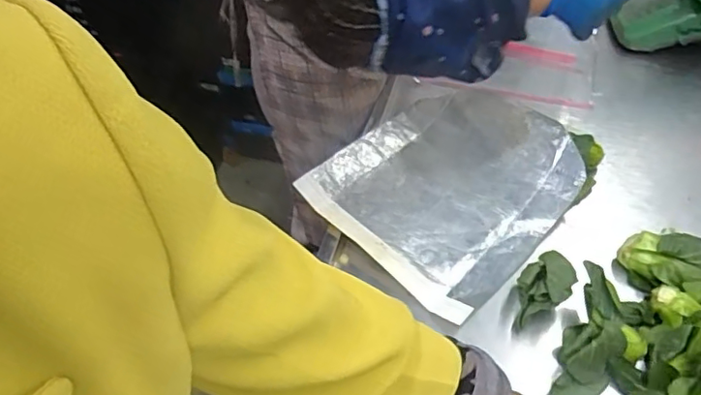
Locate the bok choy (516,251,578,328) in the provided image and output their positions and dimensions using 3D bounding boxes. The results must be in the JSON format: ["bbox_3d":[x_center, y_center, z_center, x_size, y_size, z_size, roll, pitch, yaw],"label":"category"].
[{"bbox_3d":[0.213,0.103,0.622,0.052,0.052,0.076,24,57,21],"label":"bok choy"}]

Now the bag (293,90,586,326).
[{"bbox_3d":[0.126,-0.025,0.725,0.263,0.047,0.291,36,62,28],"label":"bag"}]

